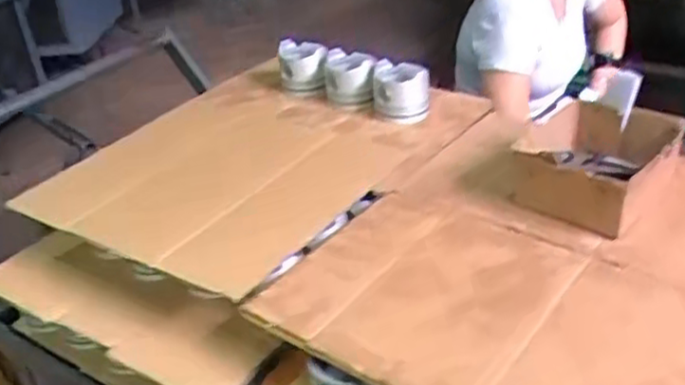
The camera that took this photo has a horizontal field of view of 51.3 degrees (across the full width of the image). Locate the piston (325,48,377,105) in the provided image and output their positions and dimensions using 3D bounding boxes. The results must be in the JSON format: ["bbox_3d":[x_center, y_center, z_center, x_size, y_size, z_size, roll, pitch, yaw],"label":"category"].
[{"bbox_3d":[0.012,-0.206,1.263,0.085,0.098,0.085,-5,32,1],"label":"piston"}]

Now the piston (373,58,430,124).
[{"bbox_3d":[0.101,-0.167,1.197,0.094,0.093,0.101,-4,32,2],"label":"piston"}]

